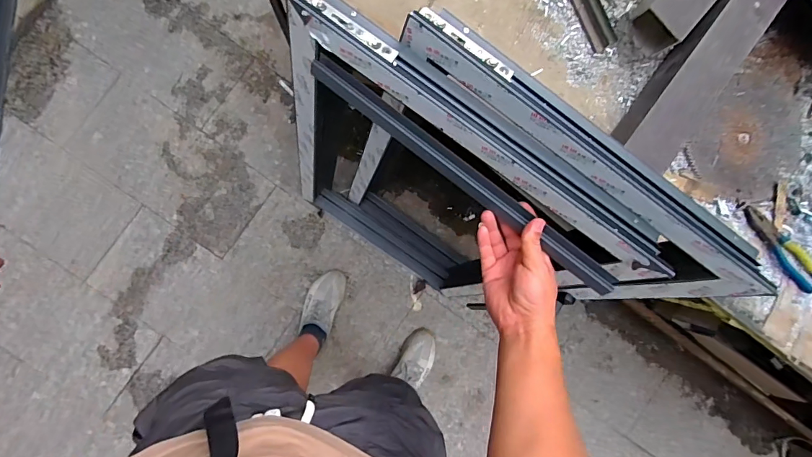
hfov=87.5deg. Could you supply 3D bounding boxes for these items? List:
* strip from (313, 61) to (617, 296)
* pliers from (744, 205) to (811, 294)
[{"bbox_3d":[0.076,-0.073,0.565,0.481,0.031,0.031,39,85,3],"label":"strip"},{"bbox_3d":[0.700,0.037,0.786,0.058,0.018,0.198,-45,94,-4],"label":"pliers"}]

